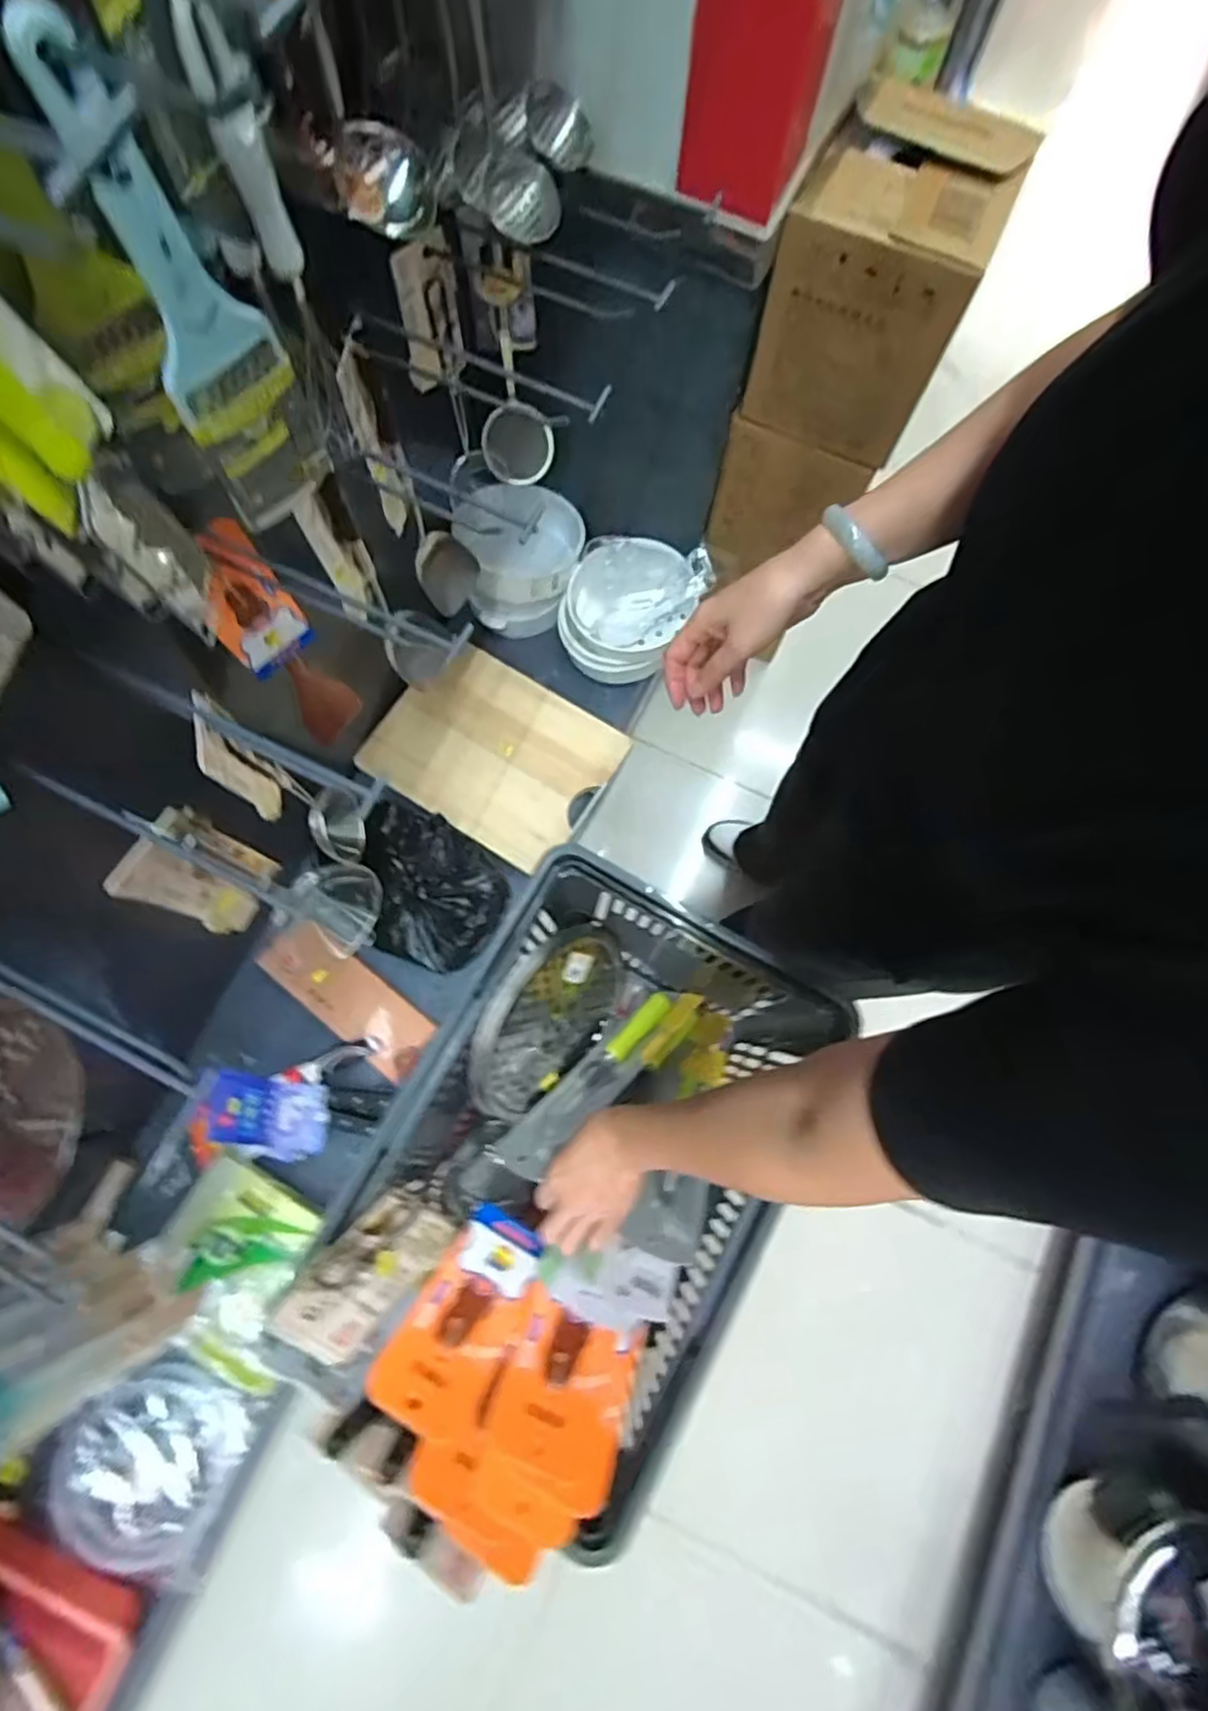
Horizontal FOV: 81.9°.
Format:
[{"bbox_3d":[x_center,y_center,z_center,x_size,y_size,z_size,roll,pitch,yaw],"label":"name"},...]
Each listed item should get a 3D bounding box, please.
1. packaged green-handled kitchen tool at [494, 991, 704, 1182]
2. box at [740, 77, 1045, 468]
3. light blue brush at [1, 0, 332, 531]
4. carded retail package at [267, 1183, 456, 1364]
[{"bbox_3d":[0.002,0.243,0.783,0.278,0.083,0.027,-38,122,-24],"label":"packaged green-handled kitchen tool"},{"bbox_3d":[0.367,-0.763,0.929,0.227,0.265,0.295,29,77,5],"label":"box"},{"bbox_3d":[-0.211,-0.274,0.373,0.018,0.265,0.070,42,81,0],"label":"light blue brush"},{"bbox_3d":[-0.194,0.339,0.581,0.075,0.164,0.017,24,103,14],"label":"carded retail package"}]

